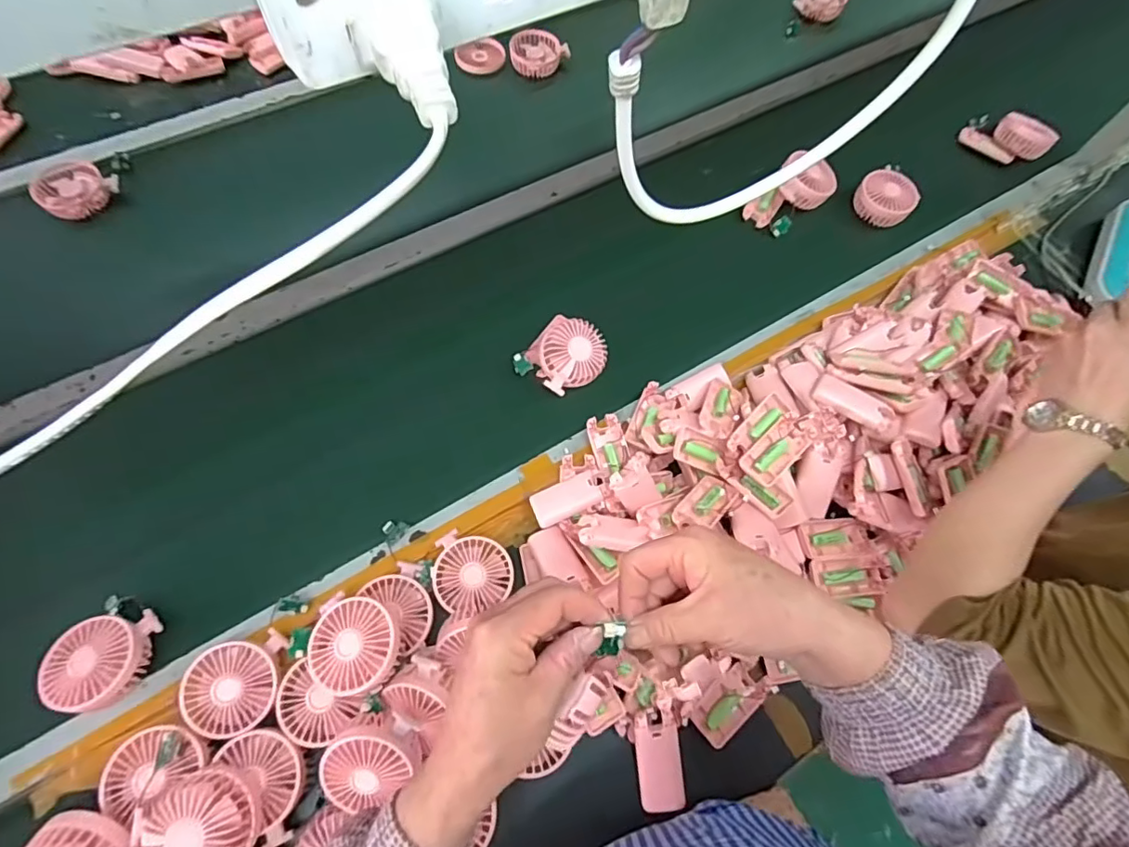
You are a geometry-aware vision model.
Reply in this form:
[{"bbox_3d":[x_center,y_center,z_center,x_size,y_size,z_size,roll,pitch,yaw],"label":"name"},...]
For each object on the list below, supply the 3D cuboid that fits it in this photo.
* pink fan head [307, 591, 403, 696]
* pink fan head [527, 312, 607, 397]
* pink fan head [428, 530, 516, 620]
[{"bbox_3d":[-0.206,0.215,0.536,0.091,0.026,0.083,0,69,0],"label":"pink fan head"},{"bbox_3d":[0.006,-0.096,0.733,0.093,0.049,0.099,-24,71,-9],"label":"pink fan head"},{"bbox_3d":[-0.104,0.172,0.622,0.090,0.030,0.087,0,69,0],"label":"pink fan head"}]

